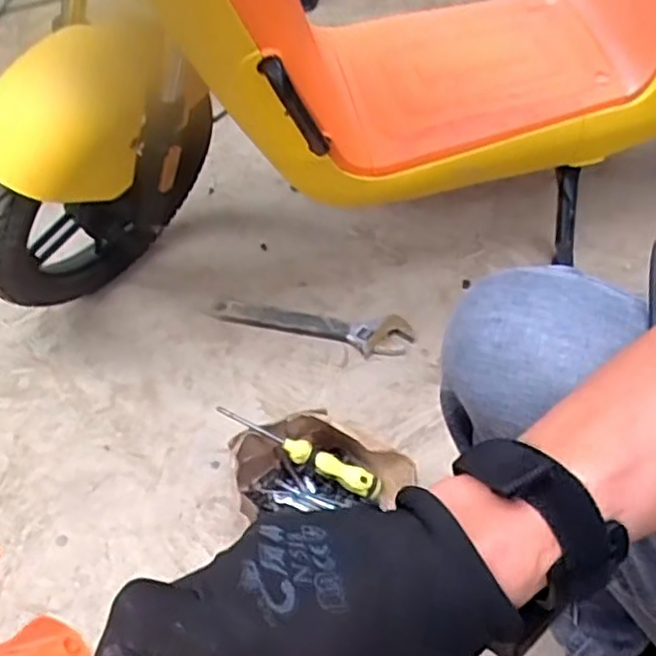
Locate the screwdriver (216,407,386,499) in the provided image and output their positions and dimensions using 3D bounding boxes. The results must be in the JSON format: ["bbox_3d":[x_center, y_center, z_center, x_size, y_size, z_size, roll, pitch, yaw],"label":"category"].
[{"bbox_3d":[-0.028,0.139,0.765,0.207,0.029,0.024,28,53,-6],"label":"screwdriver"}]

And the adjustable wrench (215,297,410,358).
[{"bbox_3d":[-0.026,-0.004,0.976,0.293,0.015,0.061,8,51,10],"label":"adjustable wrench"}]

